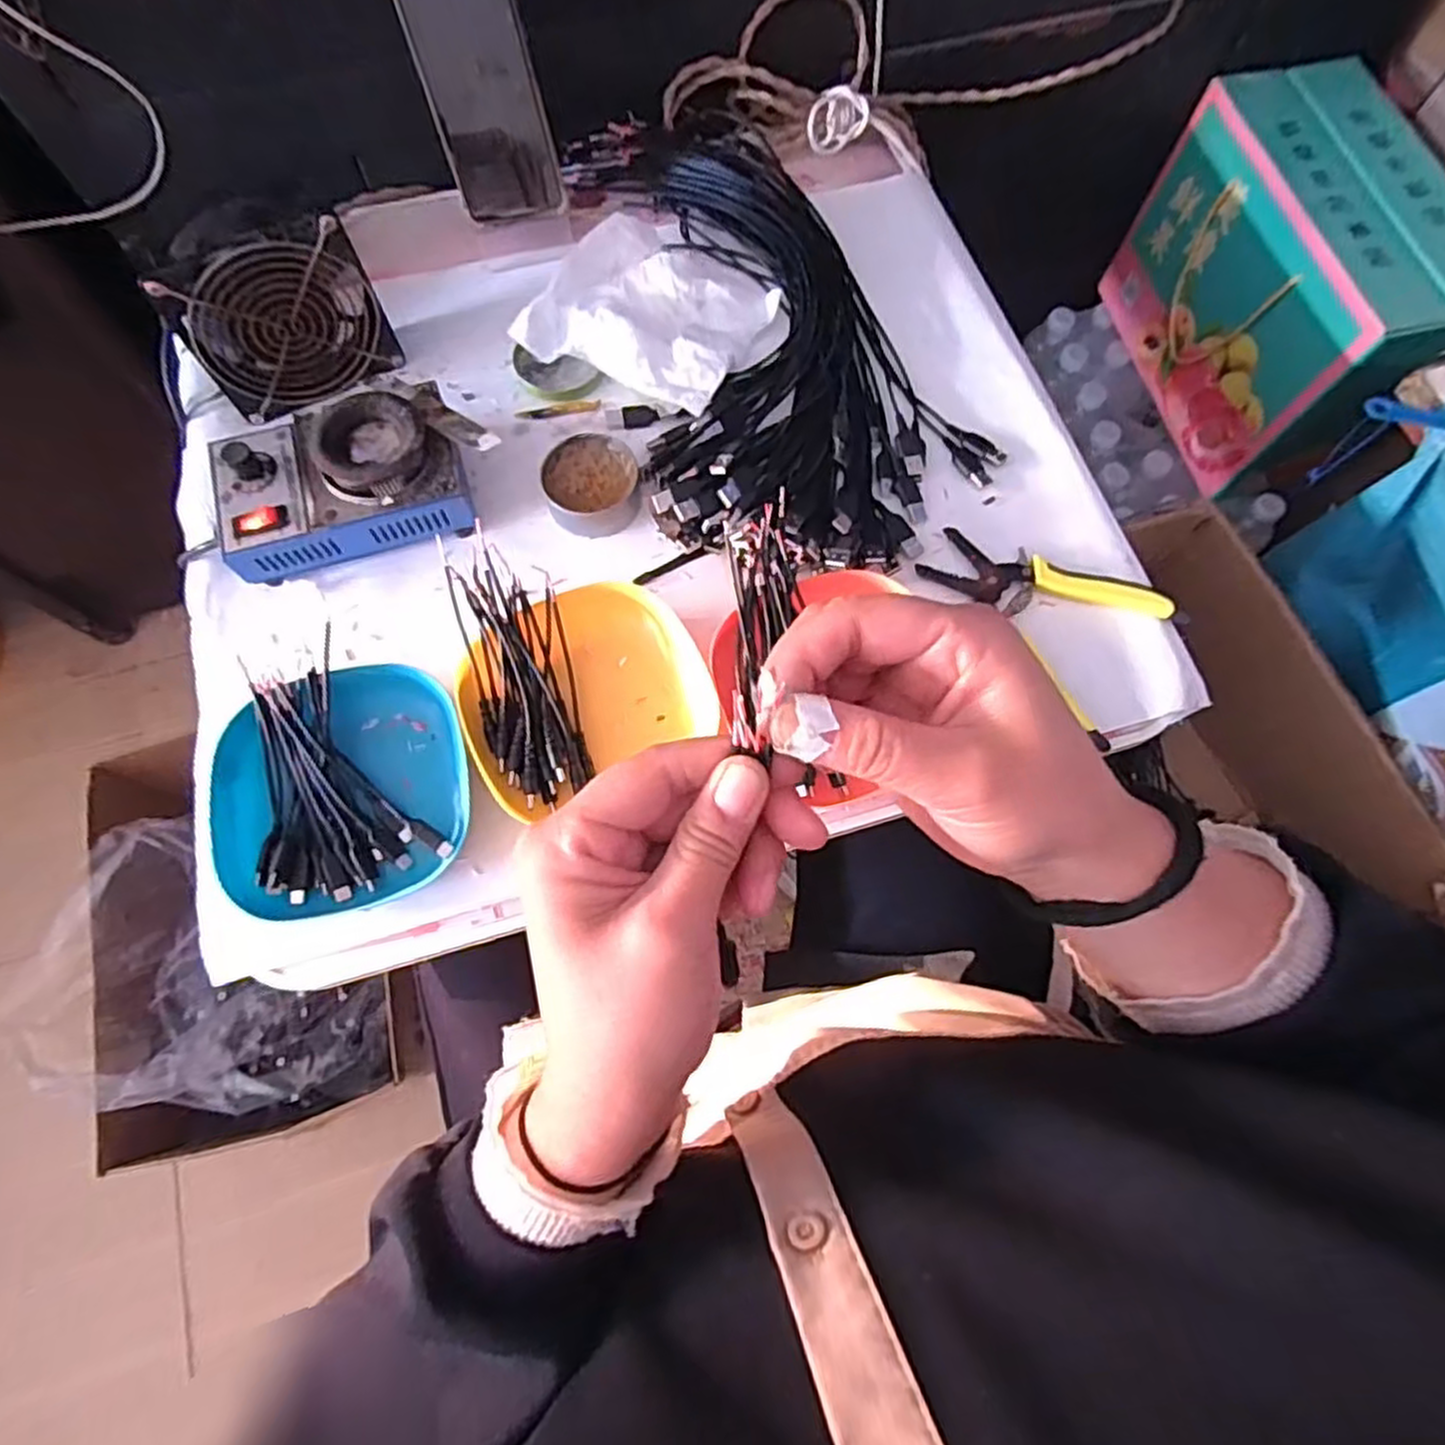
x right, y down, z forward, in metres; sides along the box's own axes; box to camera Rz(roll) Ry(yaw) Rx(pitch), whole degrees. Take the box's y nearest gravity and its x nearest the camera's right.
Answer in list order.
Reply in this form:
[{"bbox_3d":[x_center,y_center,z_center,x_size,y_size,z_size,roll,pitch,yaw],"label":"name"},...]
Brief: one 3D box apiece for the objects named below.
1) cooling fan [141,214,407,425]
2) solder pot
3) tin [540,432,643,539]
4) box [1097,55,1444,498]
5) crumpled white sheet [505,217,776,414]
[{"bbox_3d":[-0.288,-0.267,0.501,0.117,0.109,0.035,-28,74,-9],"label":"cooling fan"},{"bbox_3d":[-0.237,-0.162,0.498,0.173,0.062,0.108,-16,73,-6],"label":"solder pot"},{"bbox_3d":[-0.088,-0.161,0.516,0.062,0.021,0.065,0,72,-1],"label":"tin"},{"bbox_3d":[0.583,-0.454,0.804,0.159,0.243,0.324,-13,73,-5],"label":"box"},{"bbox_3d":[-0.046,-0.303,0.558,0.154,0.032,0.150,27,73,8],"label":"crumpled white sheet"}]

